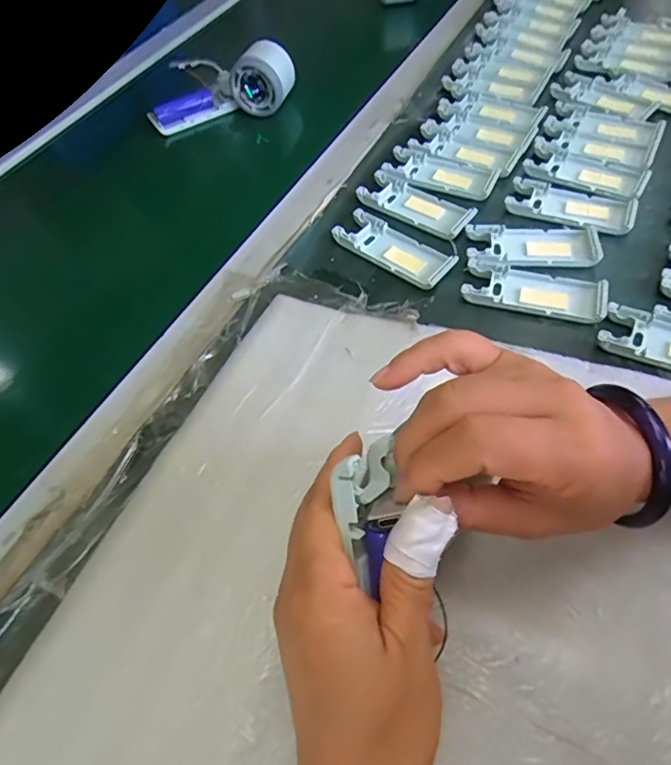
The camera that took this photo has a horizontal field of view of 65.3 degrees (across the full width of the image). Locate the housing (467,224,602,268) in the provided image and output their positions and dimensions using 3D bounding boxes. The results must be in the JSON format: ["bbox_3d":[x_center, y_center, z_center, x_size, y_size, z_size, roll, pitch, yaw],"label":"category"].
[{"bbox_3d":[0.163,-0.114,0.432,0.104,0.010,0.044,2,56,7],"label":"housing"}]

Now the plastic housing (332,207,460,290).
[{"bbox_3d":[0.050,-0.115,0.442,0.103,0.010,0.044,32,64,24],"label":"plastic housing"}]

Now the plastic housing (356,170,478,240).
[{"bbox_3d":[0.073,-0.162,0.472,0.104,0.010,0.046,30,63,23],"label":"plastic housing"}]

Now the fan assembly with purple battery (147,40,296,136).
[{"bbox_3d":[-0.125,-0.322,0.576,0.160,0.058,0.049,-12,54,13],"label":"fan assembly with purple battery"}]

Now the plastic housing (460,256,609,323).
[{"bbox_3d":[0.154,-0.072,0.410,0.102,0.014,0.045,14,58,14],"label":"plastic housing"}]

